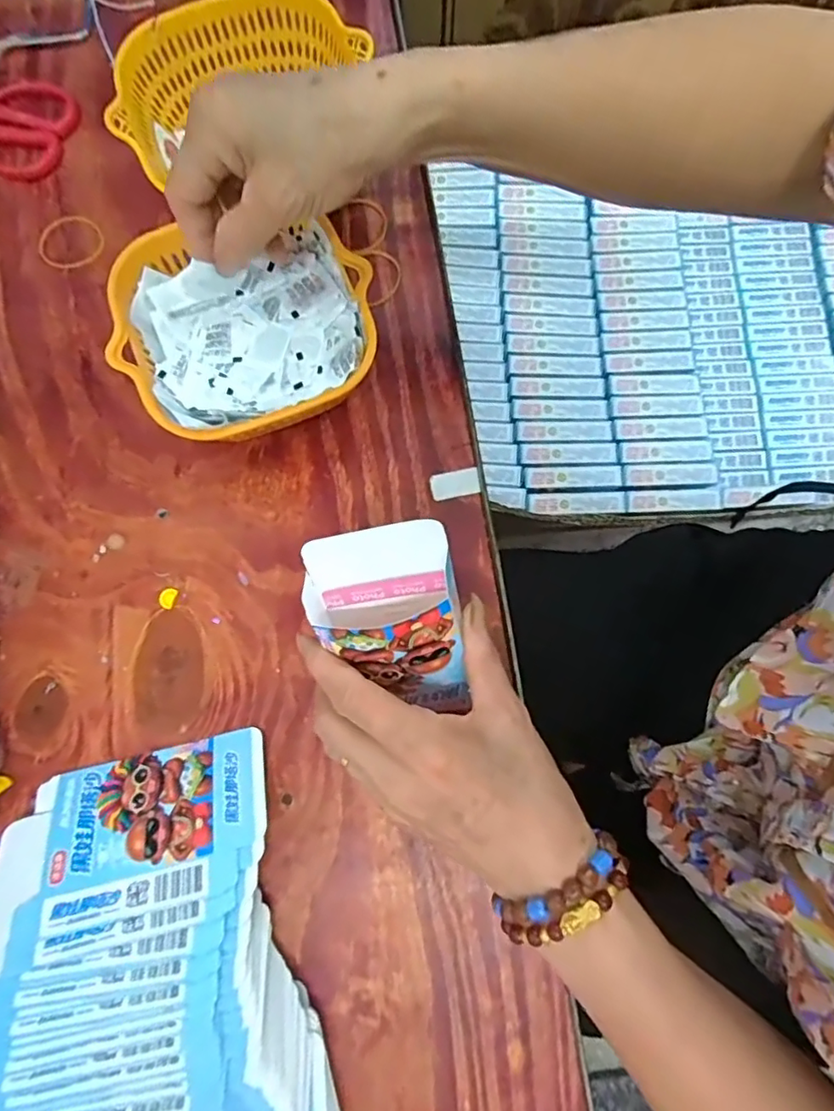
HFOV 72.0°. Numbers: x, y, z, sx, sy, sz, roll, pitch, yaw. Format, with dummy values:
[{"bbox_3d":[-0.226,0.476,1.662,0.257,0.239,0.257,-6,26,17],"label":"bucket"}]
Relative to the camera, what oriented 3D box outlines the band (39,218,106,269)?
[{"bbox_3d":[-0.242,-0.220,0.403,0.044,0.004,0.042,0,80,0],"label":"band"}]

